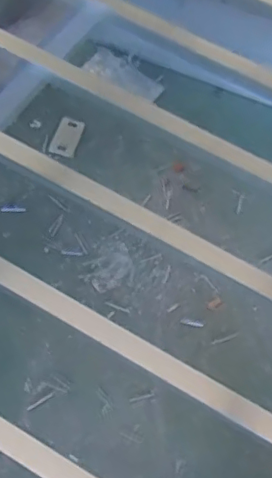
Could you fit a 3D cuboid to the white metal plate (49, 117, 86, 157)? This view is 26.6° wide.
[{"bbox_3d":[-0.150,-0.223,1.259,0.057,0.004,0.089,19,74,-1],"label":"white metal plate"}]

